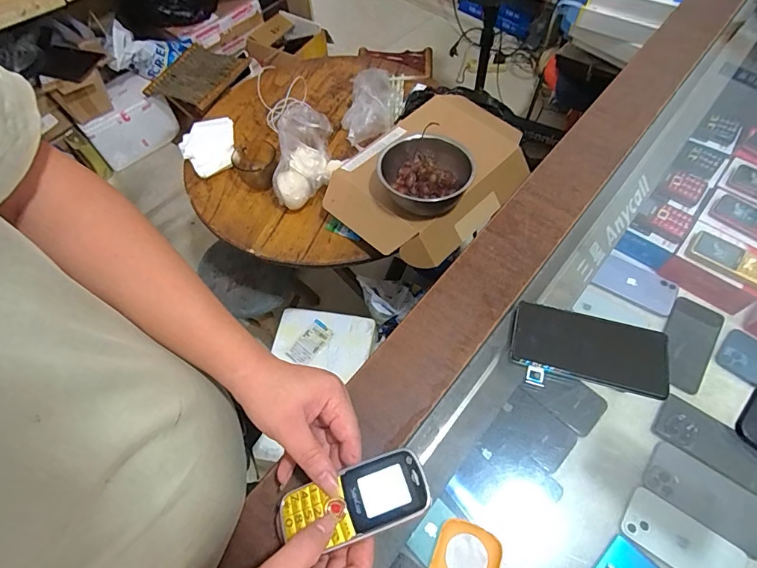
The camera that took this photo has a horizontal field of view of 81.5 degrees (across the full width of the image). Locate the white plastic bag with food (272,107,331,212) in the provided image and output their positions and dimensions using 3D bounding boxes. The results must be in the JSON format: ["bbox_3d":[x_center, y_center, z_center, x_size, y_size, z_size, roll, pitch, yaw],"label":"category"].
[{"bbox_3d":[-0.173,-0.306,1.014,0.120,0.098,0.261,5,73,6],"label":"white plastic bag with food"}]

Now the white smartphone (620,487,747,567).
[{"bbox_3d":[0.405,0.346,0.585,0.148,0.006,0.074,31,66,19],"label":"white smartphone"}]

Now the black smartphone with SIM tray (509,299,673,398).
[{"bbox_3d":[0.208,0.070,0.437,0.144,0.015,0.080,15,75,12],"label":"black smartphone with SIM tray"}]

